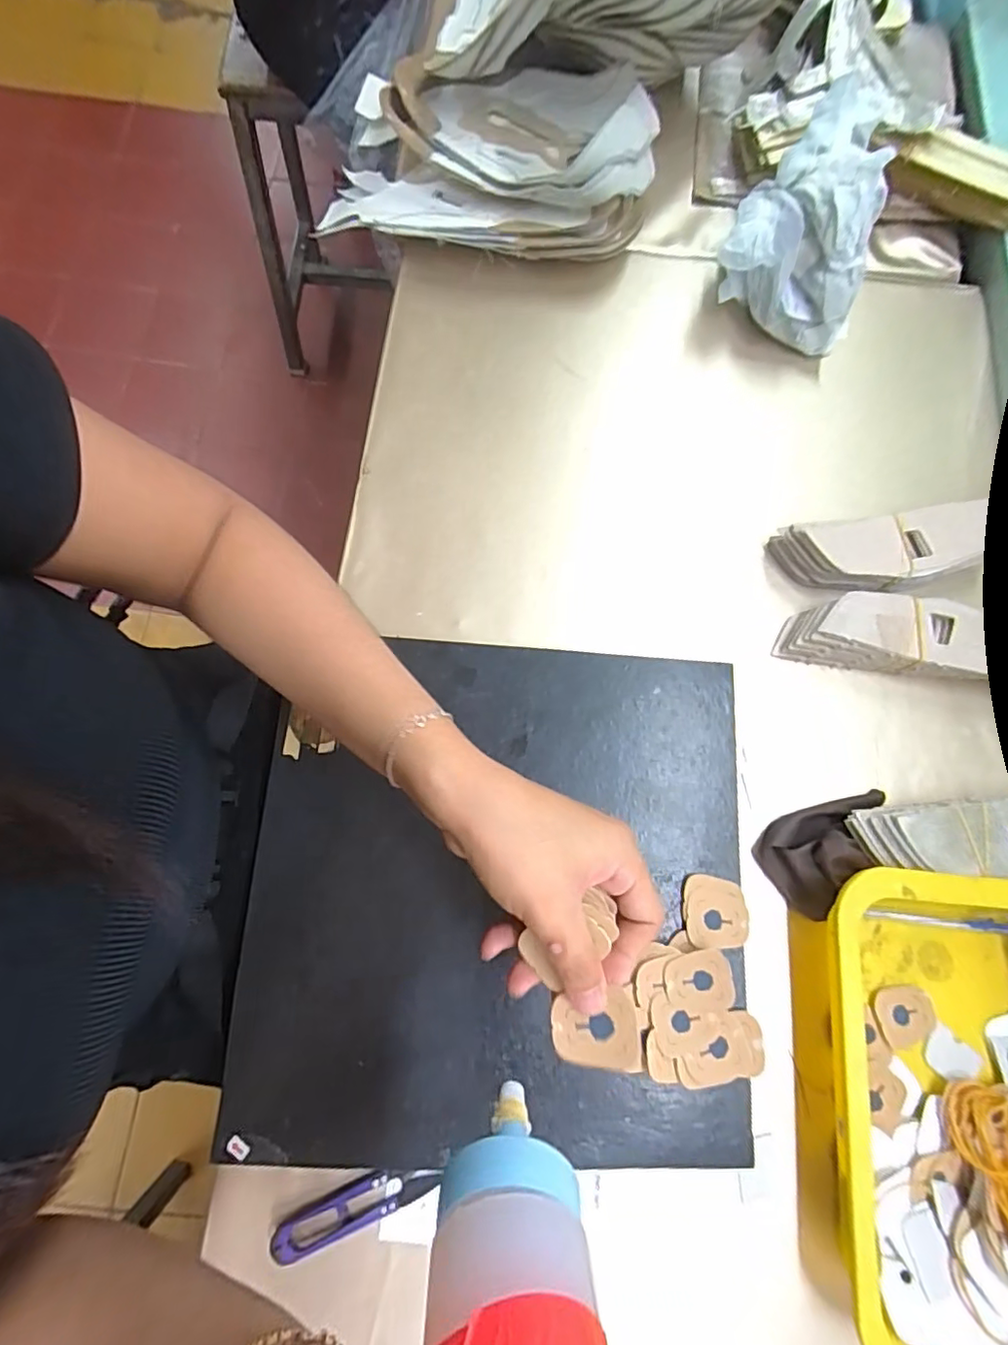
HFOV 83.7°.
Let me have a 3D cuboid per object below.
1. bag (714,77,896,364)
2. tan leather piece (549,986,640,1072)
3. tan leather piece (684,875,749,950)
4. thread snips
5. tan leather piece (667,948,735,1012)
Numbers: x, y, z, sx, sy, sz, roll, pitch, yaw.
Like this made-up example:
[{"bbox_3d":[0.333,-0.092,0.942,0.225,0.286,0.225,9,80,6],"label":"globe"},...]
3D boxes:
[{"bbox_3d":[0.256,-0.381,0.468,0.115,0.100,0.178,22,76,4],"label":"bag"},{"bbox_3d":[0.041,0.162,0.252,0.039,0.004,0.031,-11,77,10],"label":"tan leather piece"},{"bbox_3d":[0.132,0.149,0.351,0.038,0.005,0.041,0,75,-2],"label":"tan leather piece"},{"bbox_3d":[-0.084,0.305,0.322,0.095,0.010,0.021,-16,77,-6],"label":"thread snips"},{"bbox_3d":[0.115,0.183,0.332,0.038,0.004,0.035,-9,86,5],"label":"tan leather piece"}]

